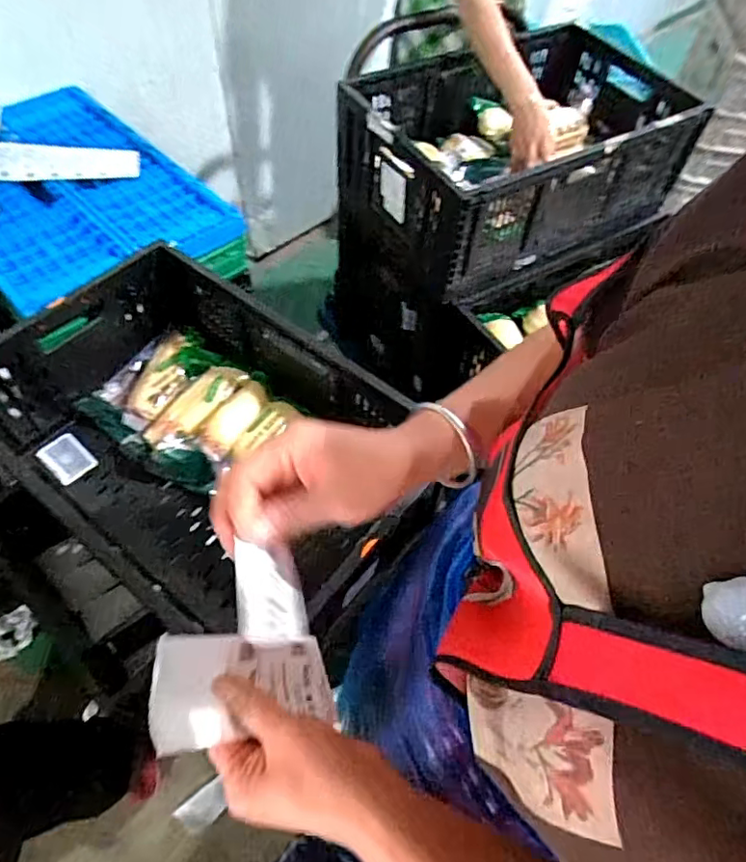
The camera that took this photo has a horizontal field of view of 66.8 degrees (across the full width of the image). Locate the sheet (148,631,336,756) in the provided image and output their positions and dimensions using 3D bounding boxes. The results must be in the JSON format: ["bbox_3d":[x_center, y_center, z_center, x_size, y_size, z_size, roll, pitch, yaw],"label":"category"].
[{"bbox_3d":[-0.076,0.162,0.361,0.126,0.011,0.062,19,57,-40],"label":"sheet"}]

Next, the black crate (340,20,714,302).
[{"bbox_3d":[0.272,-0.543,1.133,0.596,0.260,0.446,-24,58,-17],"label":"black crate"}]

